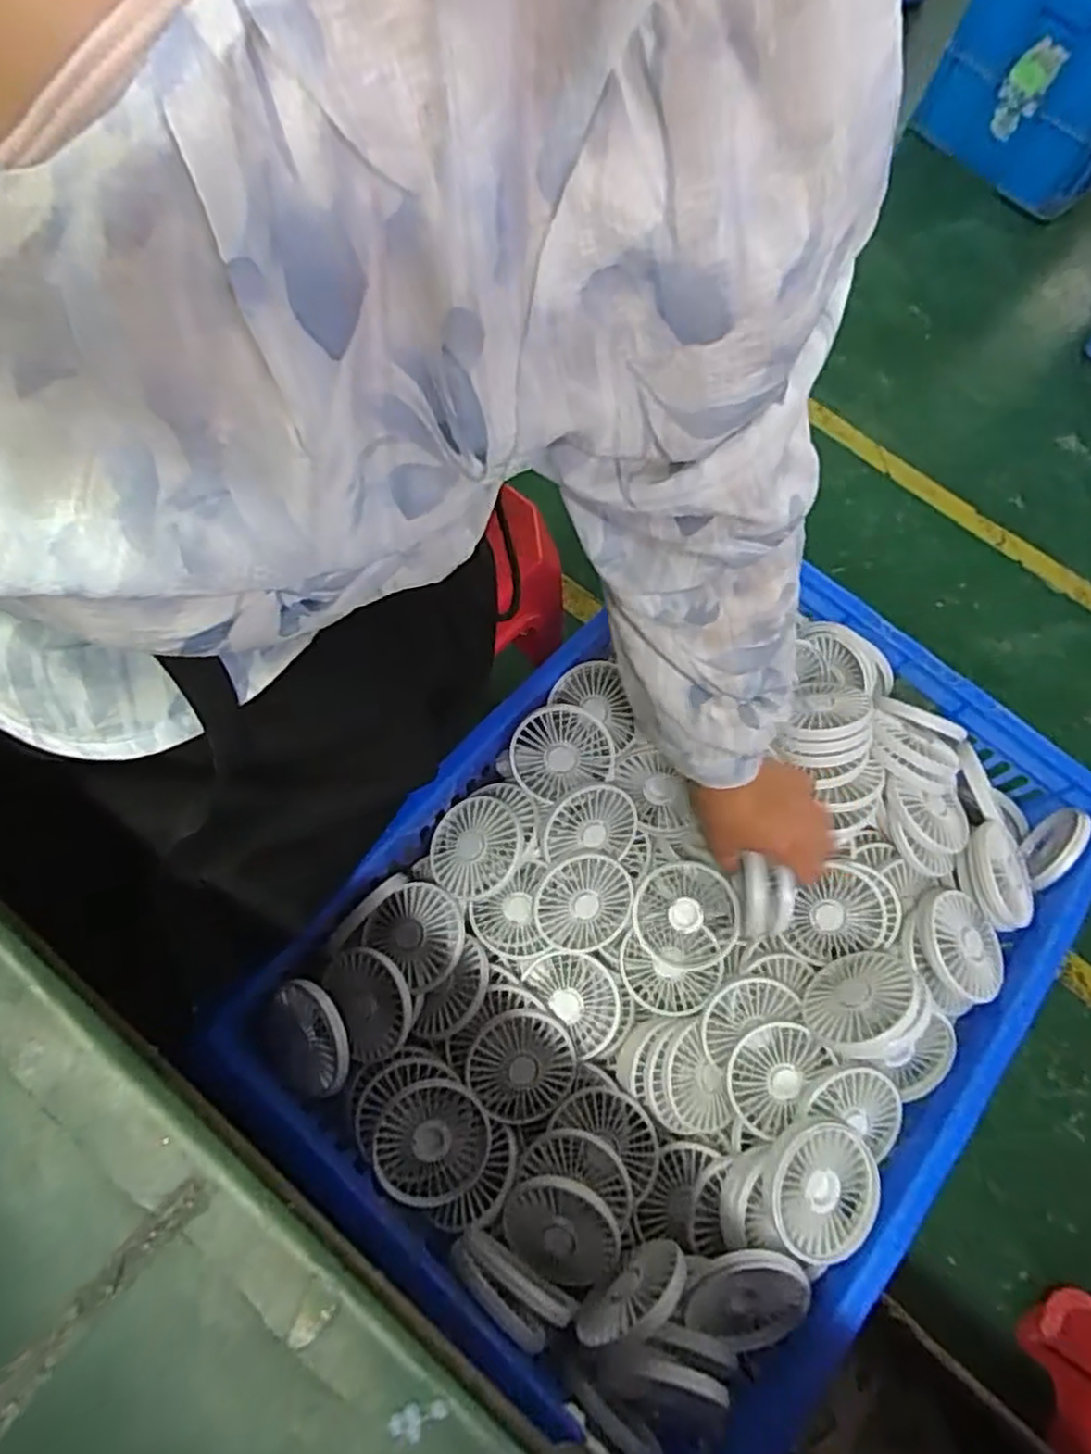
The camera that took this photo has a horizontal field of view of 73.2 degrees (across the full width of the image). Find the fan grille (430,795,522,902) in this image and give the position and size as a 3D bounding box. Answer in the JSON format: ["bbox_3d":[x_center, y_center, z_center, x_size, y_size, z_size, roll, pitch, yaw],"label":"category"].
[{"bbox_3d":[-0.059,0.100,0.617,0.083,0.006,0.085,-10,65,22],"label":"fan grille"}]

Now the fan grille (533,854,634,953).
[{"bbox_3d":[0.032,0.150,0.621,0.084,0.020,0.079,0,92,-10],"label":"fan grille"}]

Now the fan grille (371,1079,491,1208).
[{"bbox_3d":[-0.087,0.316,0.560,0.085,0.012,0.085,5,74,-17],"label":"fan grille"}]

